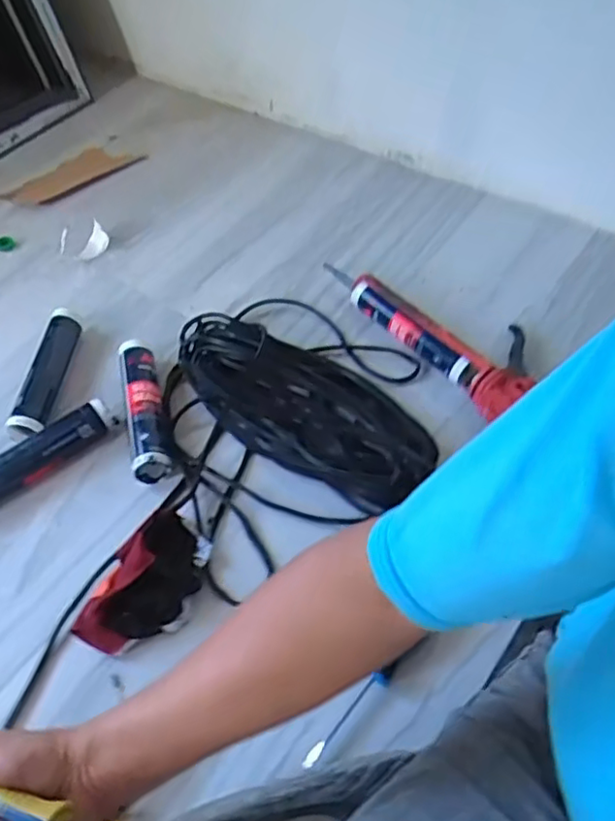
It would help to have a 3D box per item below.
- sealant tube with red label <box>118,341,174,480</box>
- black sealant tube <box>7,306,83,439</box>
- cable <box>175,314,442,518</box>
[{"bbox_3d":[-0.217,-0.006,0.829,0.046,0.044,0.209,-14,53,-8],"label":"sealant tube with red label"},{"bbox_3d":[-0.358,-0.055,0.872,0.046,0.047,0.212,2,52,4],"label":"black sealant tube"},{"bbox_3d":[-0.010,-0.010,0.813,0.393,0.052,0.165,29,59,23],"label":"cable"}]

